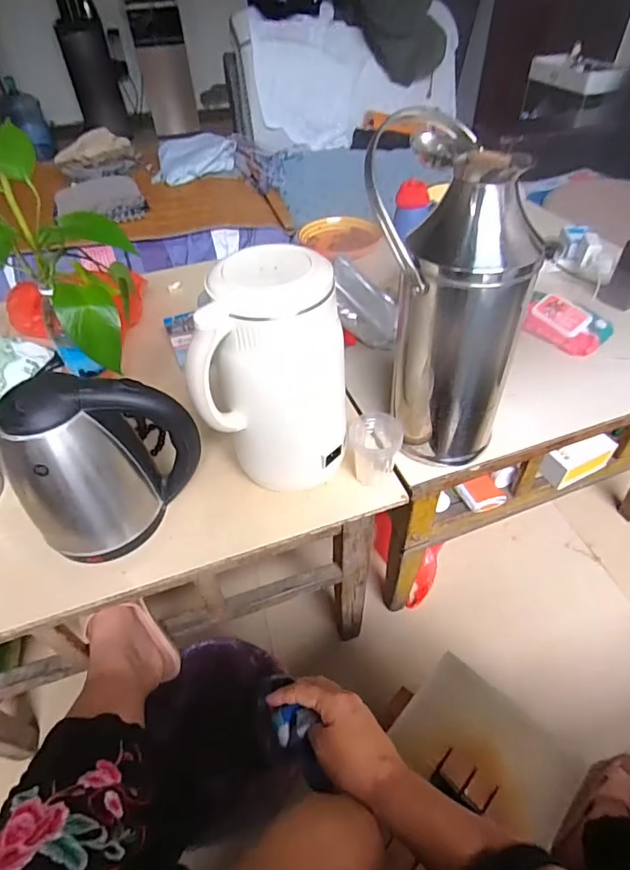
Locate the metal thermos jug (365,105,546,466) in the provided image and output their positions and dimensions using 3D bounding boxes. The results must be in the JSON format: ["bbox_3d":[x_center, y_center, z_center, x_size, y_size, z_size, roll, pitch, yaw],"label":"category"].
[{"bbox_3d":[0.150,-0.148,0.594,0.149,0.389,0.158,-17,48,-14],"label":"metal thermos jug"}]

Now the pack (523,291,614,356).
[{"bbox_3d":[0.456,-0.209,0.880,0.106,0.039,0.151,-24,50,-20],"label":"pack"}]

